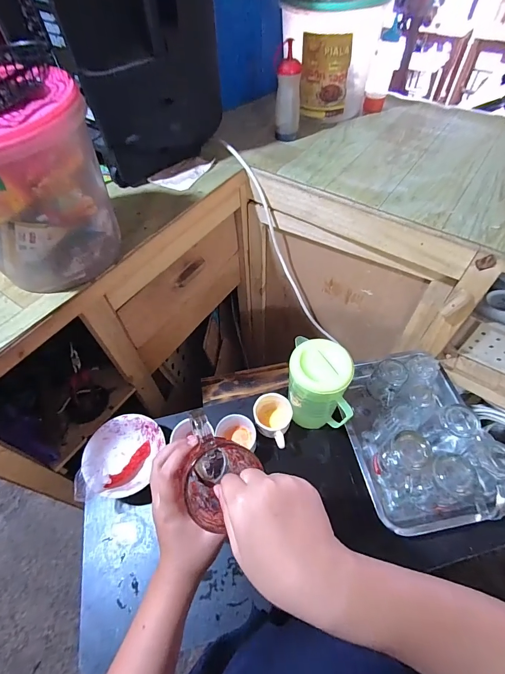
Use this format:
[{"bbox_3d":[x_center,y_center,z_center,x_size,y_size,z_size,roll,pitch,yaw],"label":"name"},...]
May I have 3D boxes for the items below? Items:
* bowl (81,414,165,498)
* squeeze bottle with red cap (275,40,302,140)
[{"bbox_3d":[-0.259,0.239,0.671,0.137,0.076,0.149,-1,56,2],"label":"bowl"},{"bbox_3d":[0.085,-0.564,0.778,0.055,0.184,0.049,25,59,19],"label":"squeeze bottle with red cap"}]

